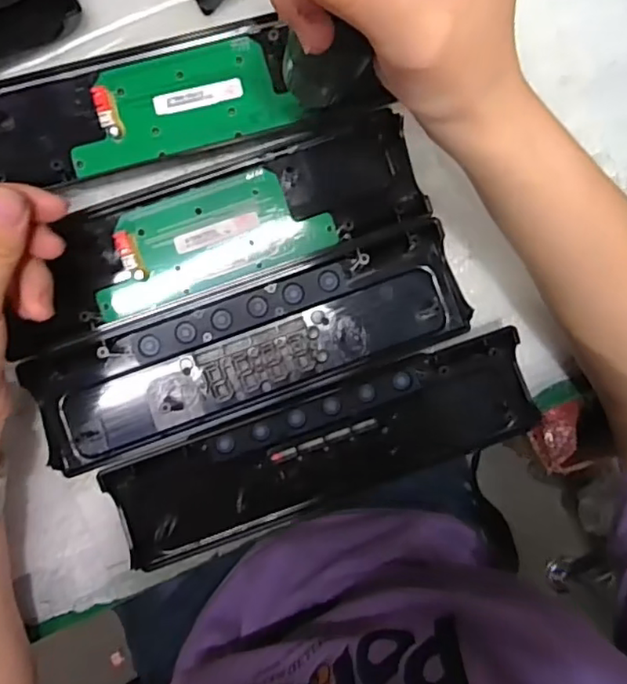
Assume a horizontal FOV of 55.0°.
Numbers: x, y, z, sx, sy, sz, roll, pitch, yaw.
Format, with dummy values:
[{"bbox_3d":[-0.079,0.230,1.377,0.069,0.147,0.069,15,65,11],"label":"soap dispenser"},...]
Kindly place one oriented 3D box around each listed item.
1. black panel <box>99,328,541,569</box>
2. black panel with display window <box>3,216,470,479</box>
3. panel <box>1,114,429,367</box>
[{"bbox_3d":[0.009,0.064,0.349,0.243,0.017,0.064,-19,93,-3],"label":"black panel"},{"bbox_3d":[-0.034,0.005,0.345,0.244,0.013,0.068,-20,93,-3],"label":"black panel with display window"},{"bbox_3d":[-0.055,-0.061,0.339,0.237,0.022,0.071,-22,97,-4],"label":"panel"}]

